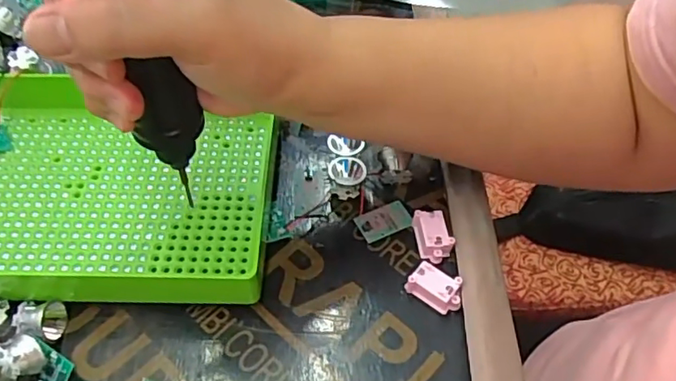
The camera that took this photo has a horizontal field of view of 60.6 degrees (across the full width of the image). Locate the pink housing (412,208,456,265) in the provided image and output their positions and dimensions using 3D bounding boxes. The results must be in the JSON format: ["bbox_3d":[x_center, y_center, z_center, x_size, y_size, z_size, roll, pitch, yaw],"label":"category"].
[{"bbox_3d":[0.055,0.026,0.339,0.018,0.013,0.029,-12,55,-8],"label":"pink housing"}]

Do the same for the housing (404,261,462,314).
[{"bbox_3d":[0.054,0.053,0.320,0.031,0.014,0.018,29,59,20],"label":"housing"}]

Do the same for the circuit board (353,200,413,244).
[{"bbox_3d":[0.028,0.018,0.352,0.033,0.005,0.019,-23,57,-16],"label":"circuit board"}]

